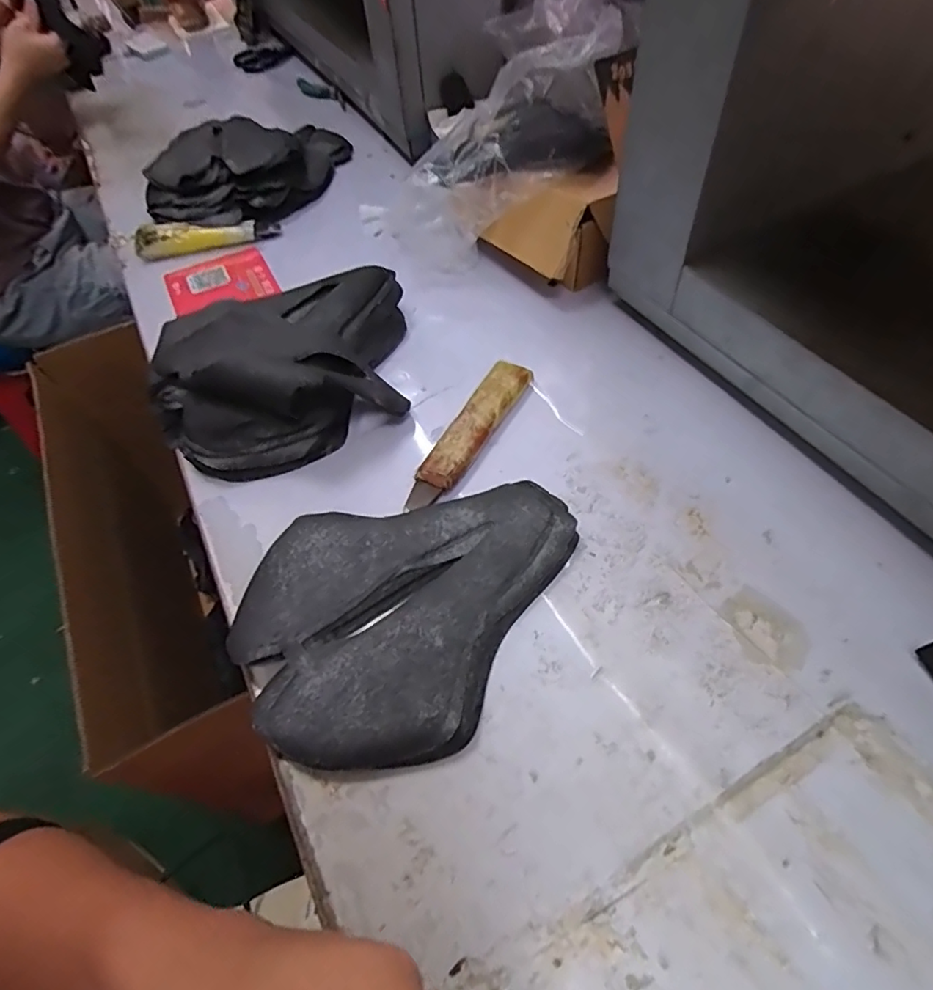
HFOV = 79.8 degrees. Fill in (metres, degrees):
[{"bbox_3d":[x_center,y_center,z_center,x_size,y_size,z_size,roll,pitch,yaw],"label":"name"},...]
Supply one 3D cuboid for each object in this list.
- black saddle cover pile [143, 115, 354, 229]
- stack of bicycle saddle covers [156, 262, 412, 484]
[{"bbox_3d":[-0.300,-0.467,0.780,0.214,0.058,0.303,25,60,21],"label":"black saddle cover pile"},{"bbox_3d":[-0.169,-0.128,0.524,0.242,0.076,0.204,-15,54,-7],"label":"stack of bicycle saddle covers"}]

